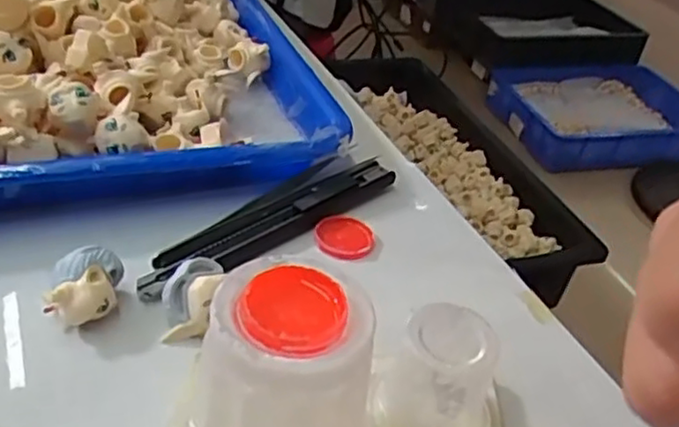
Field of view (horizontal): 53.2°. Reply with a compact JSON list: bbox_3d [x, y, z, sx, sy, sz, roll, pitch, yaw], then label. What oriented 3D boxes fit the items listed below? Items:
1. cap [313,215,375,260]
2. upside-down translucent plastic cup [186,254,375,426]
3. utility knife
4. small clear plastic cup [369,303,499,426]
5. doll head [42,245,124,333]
[{"bbox_3d":[0.002,0.010,0.298,0.026,0.004,0.026,6,37,-5],"label":"cap"},{"bbox_3d":[-0.015,0.051,0.176,0.049,0.064,0.044,18,38,11],"label":"upside-down translucent plastic cup"},{"bbox_3d":[-0.025,0.003,0.294,0.016,0.010,0.136,35,44,30],"label":"utility knife"},{"bbox_3d":[0.029,0.052,0.205,0.035,0.043,0.029,17,38,11],"label":"small clear plastic cup"},{"bbox_3d":[-0.090,0.028,0.238,0.026,0.026,0.020,-5,39,-19],"label":"doll head"}]

